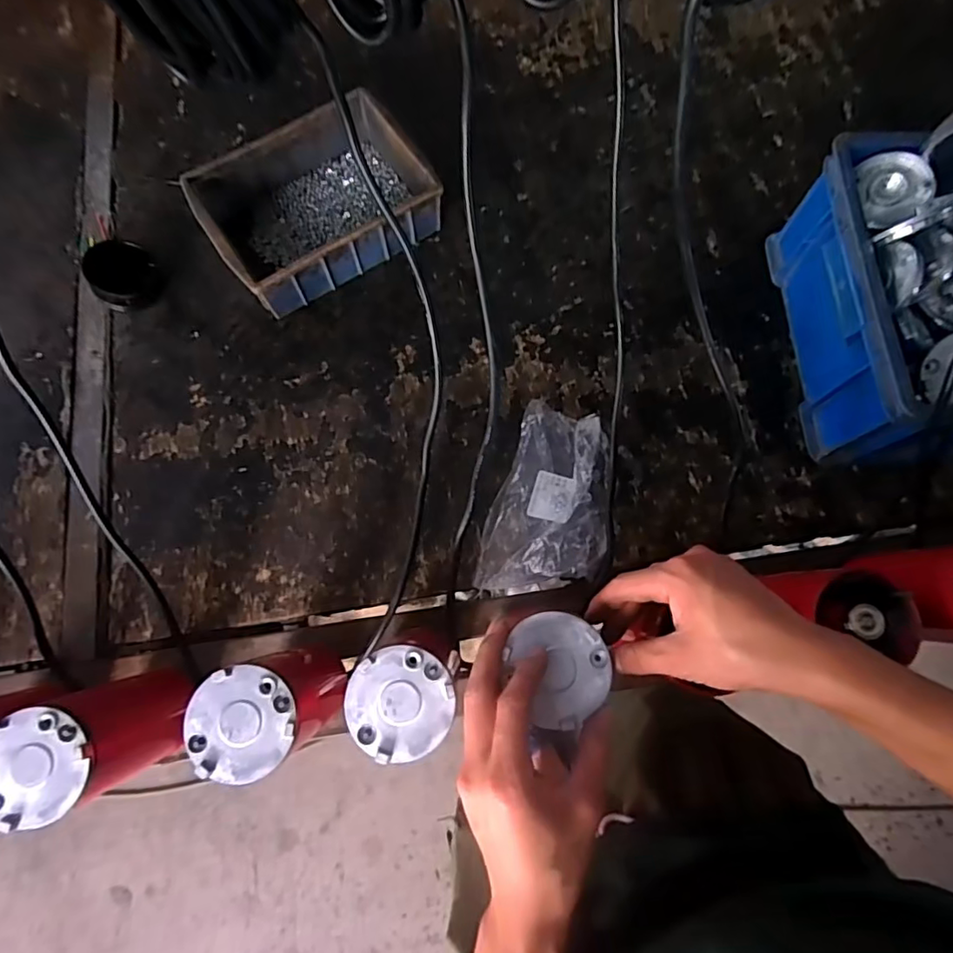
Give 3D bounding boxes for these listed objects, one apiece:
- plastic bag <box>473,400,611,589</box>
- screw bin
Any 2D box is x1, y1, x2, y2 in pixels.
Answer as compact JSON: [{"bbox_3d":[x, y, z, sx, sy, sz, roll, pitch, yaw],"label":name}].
[{"bbox_3d":[0.076,0.016,0.557,0.114,0.073,0.195,11,74,4],"label":"plastic bag"},{"bbox_3d":[-0.182,-0.314,0.655,0.247,0.072,0.186,-32,76,-9],"label":"screw bin"}]

